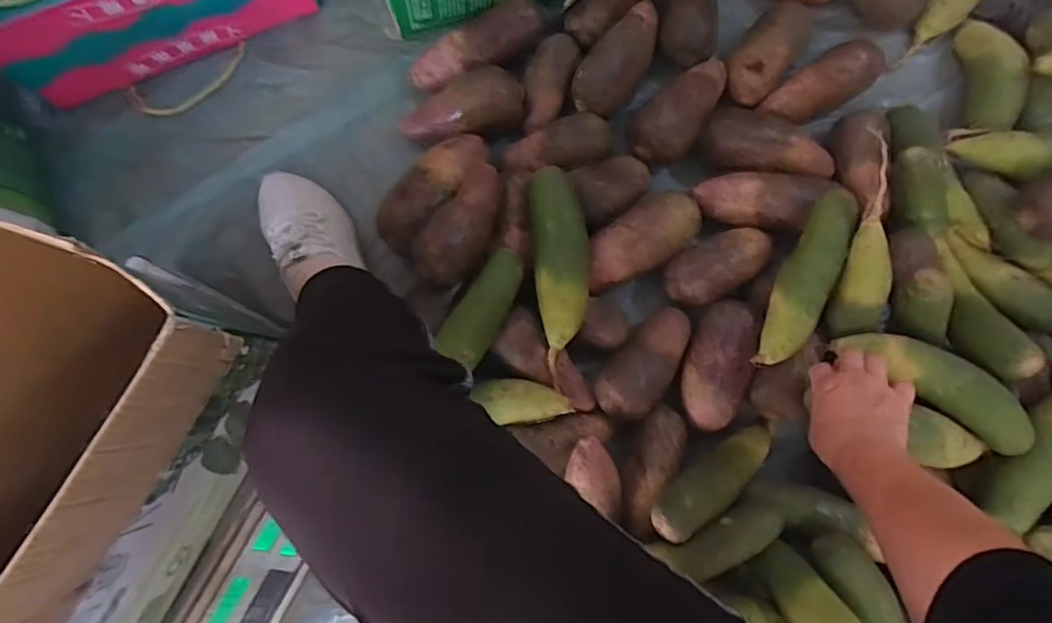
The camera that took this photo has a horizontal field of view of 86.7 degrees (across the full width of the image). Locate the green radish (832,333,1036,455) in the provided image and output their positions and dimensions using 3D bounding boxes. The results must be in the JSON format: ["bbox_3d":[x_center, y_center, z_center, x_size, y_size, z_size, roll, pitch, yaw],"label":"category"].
[{"bbox_3d":[0.431,0.076,0.573,0.198,0.048,0.045,36,83,8],"label":"green radish"}]

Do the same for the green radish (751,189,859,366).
[{"bbox_3d":[0.305,-0.031,0.613,0.050,0.049,0.203,23,82,1],"label":"green radish"}]

